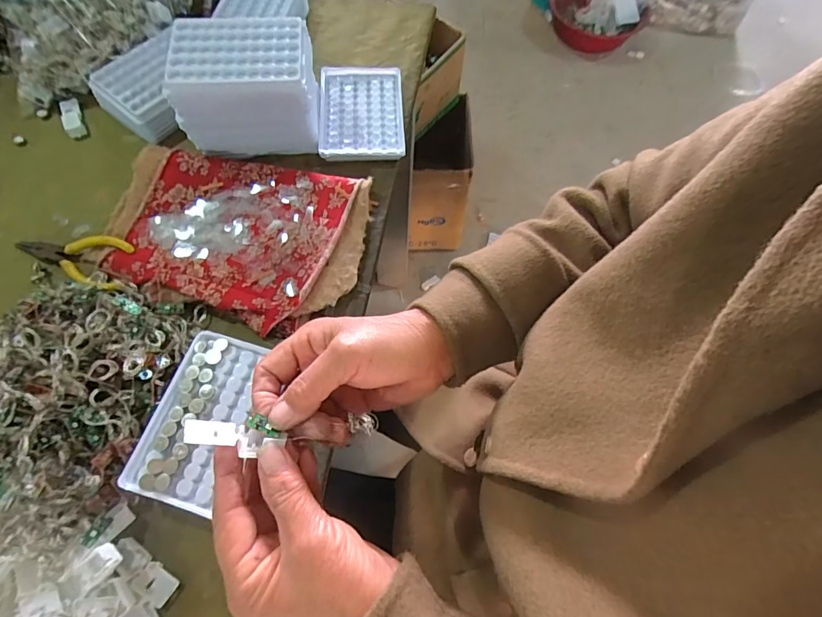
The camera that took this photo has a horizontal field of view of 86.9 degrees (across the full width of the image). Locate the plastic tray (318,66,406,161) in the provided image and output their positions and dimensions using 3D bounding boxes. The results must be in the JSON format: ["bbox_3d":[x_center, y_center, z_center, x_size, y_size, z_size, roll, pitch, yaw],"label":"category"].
[{"bbox_3d":[-0.057,-0.226,0.497,0.094,0.014,0.127,-2,67,-4],"label":"plastic tray"}]

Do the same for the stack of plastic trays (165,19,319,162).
[{"bbox_3d":[-0.165,-0.220,0.446,0.132,0.102,0.097,-7,67,-6],"label":"stack of plastic trays"}]

